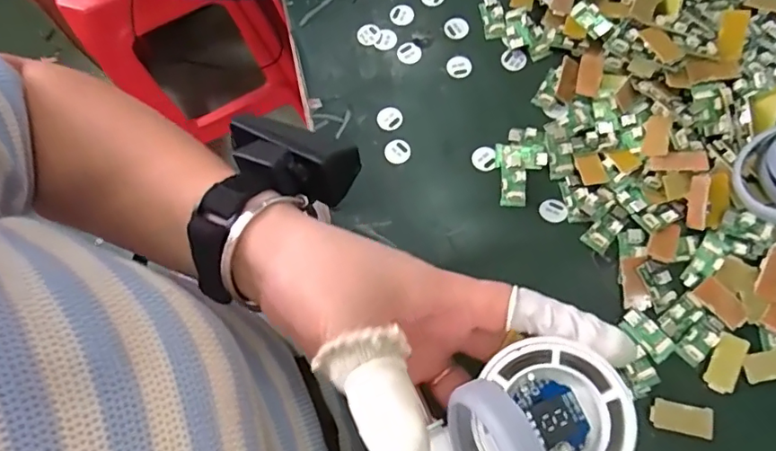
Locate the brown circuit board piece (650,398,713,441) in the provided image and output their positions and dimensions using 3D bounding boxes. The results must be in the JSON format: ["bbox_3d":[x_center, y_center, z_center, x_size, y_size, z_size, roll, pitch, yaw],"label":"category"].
[{"bbox_3d":[0.163,0.107,0.292,0.033,0.004,0.016,11,75,8],"label":"brown circuit board piece"}]

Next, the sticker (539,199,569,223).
[{"bbox_3d":[0.104,-0.010,0.331,0.017,0.004,0.016,-1,74,5],"label":"sticker"}]

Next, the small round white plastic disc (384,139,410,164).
[{"bbox_3d":[0.006,-0.050,0.356,0.017,0.004,0.016,-1,74,5],"label":"small round white plastic disc"}]

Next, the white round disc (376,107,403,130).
[{"bbox_3d":[0.001,-0.074,0.362,0.017,0.004,0.016,-1,74,5],"label":"white round disc"}]

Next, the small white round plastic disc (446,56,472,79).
[{"bbox_3d":[0.051,-0.113,0.377,0.017,0.004,0.017,-1,74,5],"label":"small white round plastic disc"}]

